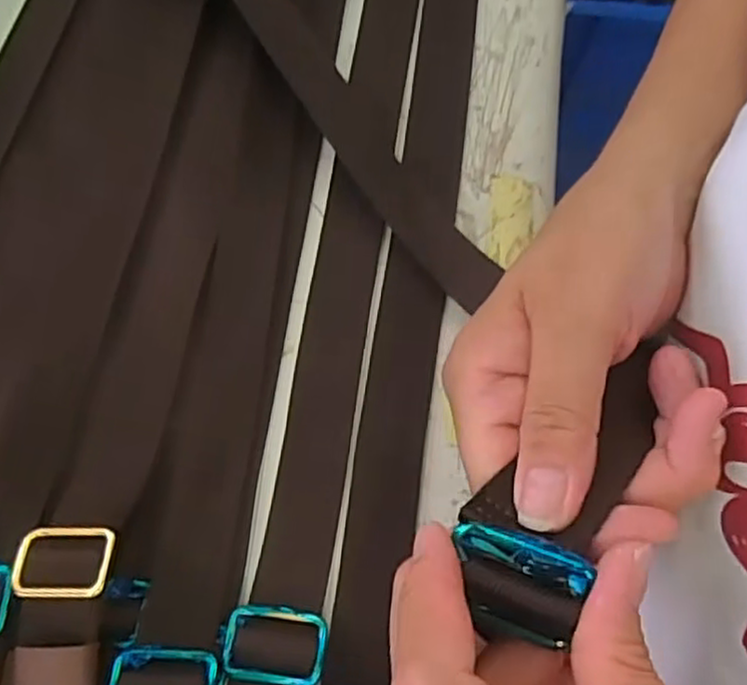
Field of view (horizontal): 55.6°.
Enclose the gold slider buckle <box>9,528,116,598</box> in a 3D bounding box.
[{"bbox_3d":[-0.137,0.096,0.312,0.044,0.004,0.031,-3,57,6],"label":"gold slider buckle"}]

